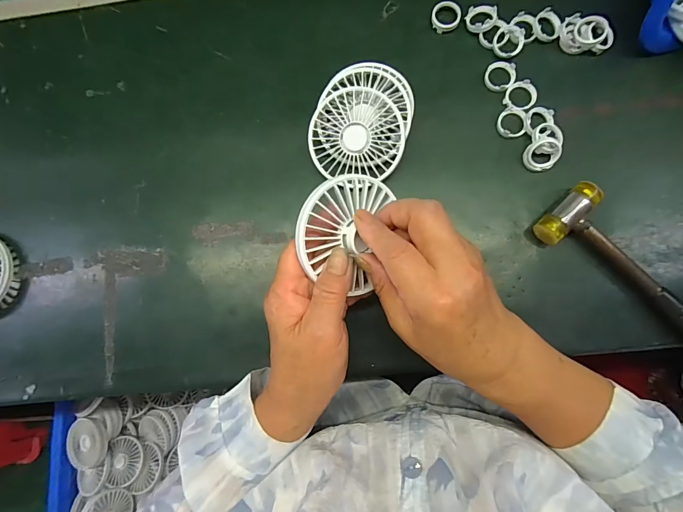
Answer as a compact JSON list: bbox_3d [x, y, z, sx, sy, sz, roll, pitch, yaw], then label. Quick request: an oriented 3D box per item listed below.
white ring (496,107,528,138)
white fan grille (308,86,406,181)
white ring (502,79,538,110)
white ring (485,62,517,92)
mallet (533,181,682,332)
[{"bbox_3d":[0.160,-0.126,0.349,0.025,0.006,0.028,2,84,4],"label":"white ring"},{"bbox_3d":[0.014,-0.113,0.344,0.085,0.015,0.076,4,105,10],"label":"white fan grille"},{"bbox_3d":[0.171,-0.153,0.353,0.029,0.007,0.027,0,83,4],"label":"white ring"},{"bbox_3d":[0.152,-0.172,0.355,0.028,0.004,0.028,0,83,4],"label":"white ring"},{"bbox_3d":[0.279,0.034,0.319,0.238,0.026,0.058,43,88,7],"label":"mallet"}]

